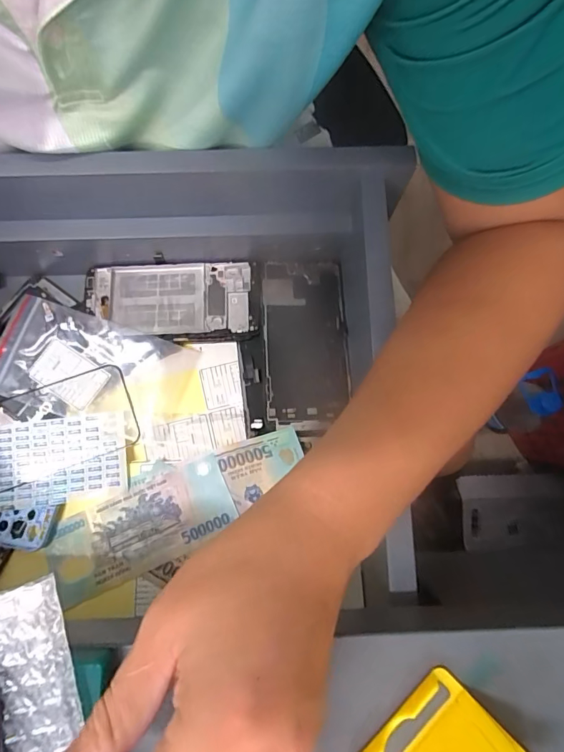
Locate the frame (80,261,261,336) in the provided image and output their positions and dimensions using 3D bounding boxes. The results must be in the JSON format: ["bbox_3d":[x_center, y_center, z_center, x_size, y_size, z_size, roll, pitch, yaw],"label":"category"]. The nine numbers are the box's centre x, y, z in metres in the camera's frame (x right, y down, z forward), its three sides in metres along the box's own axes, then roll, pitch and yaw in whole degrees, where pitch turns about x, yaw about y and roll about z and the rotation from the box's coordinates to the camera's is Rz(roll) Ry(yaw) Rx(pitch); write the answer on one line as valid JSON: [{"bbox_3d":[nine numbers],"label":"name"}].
[{"bbox_3d":[-0.100,-0.069,0.381,0.146,0.008,0.065,-2,80,-2],"label":"frame"}]

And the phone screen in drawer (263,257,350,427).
[{"bbox_3d":[0.021,-0.033,0.373,0.070,0.005,0.144,0,74,-8],"label":"phone screen in drawer"}]

